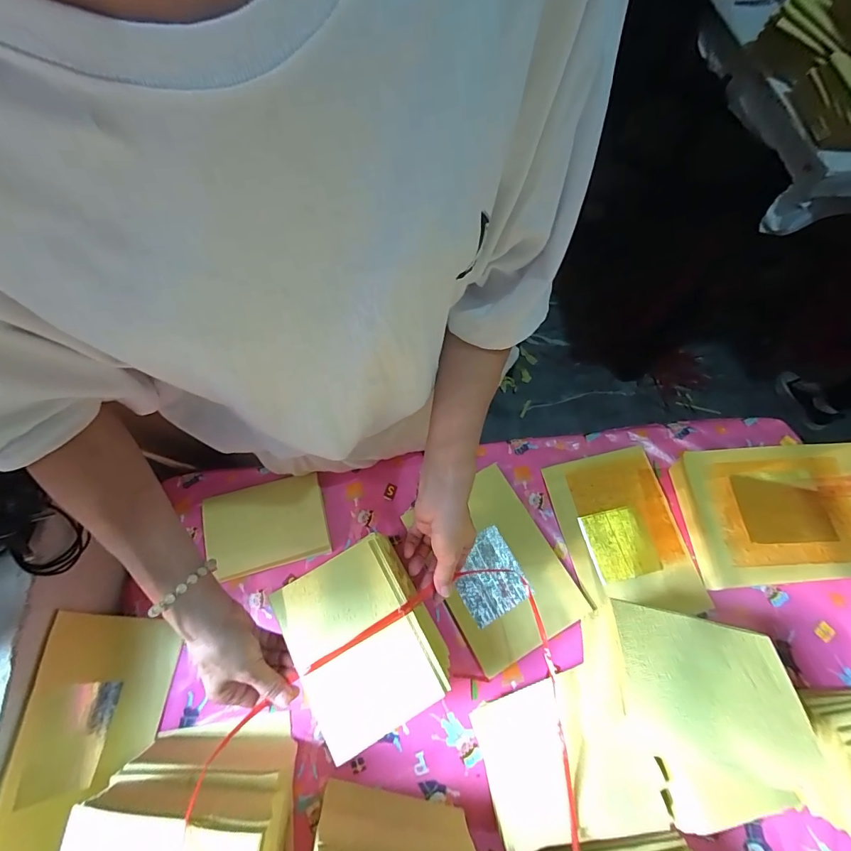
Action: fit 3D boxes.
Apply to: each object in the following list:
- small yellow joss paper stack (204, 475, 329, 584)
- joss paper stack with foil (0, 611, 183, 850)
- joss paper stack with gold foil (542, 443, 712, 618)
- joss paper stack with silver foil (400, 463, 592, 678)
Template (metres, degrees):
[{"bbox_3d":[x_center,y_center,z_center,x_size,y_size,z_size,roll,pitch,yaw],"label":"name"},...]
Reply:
[{"bbox_3d":[-0.219,0.135,0.554,0.155,0.011,0.119,-12,65,-13],"label":"small yellow joss paper stack"},{"bbox_3d":[-0.367,0.331,0.453,0.066,0.149,0.221,-4,68,0],"label":"joss paper stack with foil"},{"bbox_3d":[0.271,0.147,0.555,0.156,0.005,0.218,-12,68,-3],"label":"joss paper stack with gold foil"},{"bbox_3d":[0.091,0.183,0.539,0.160,0.019,0.222,-28,70,-9],"label":"joss paper stack with silver foil"}]

